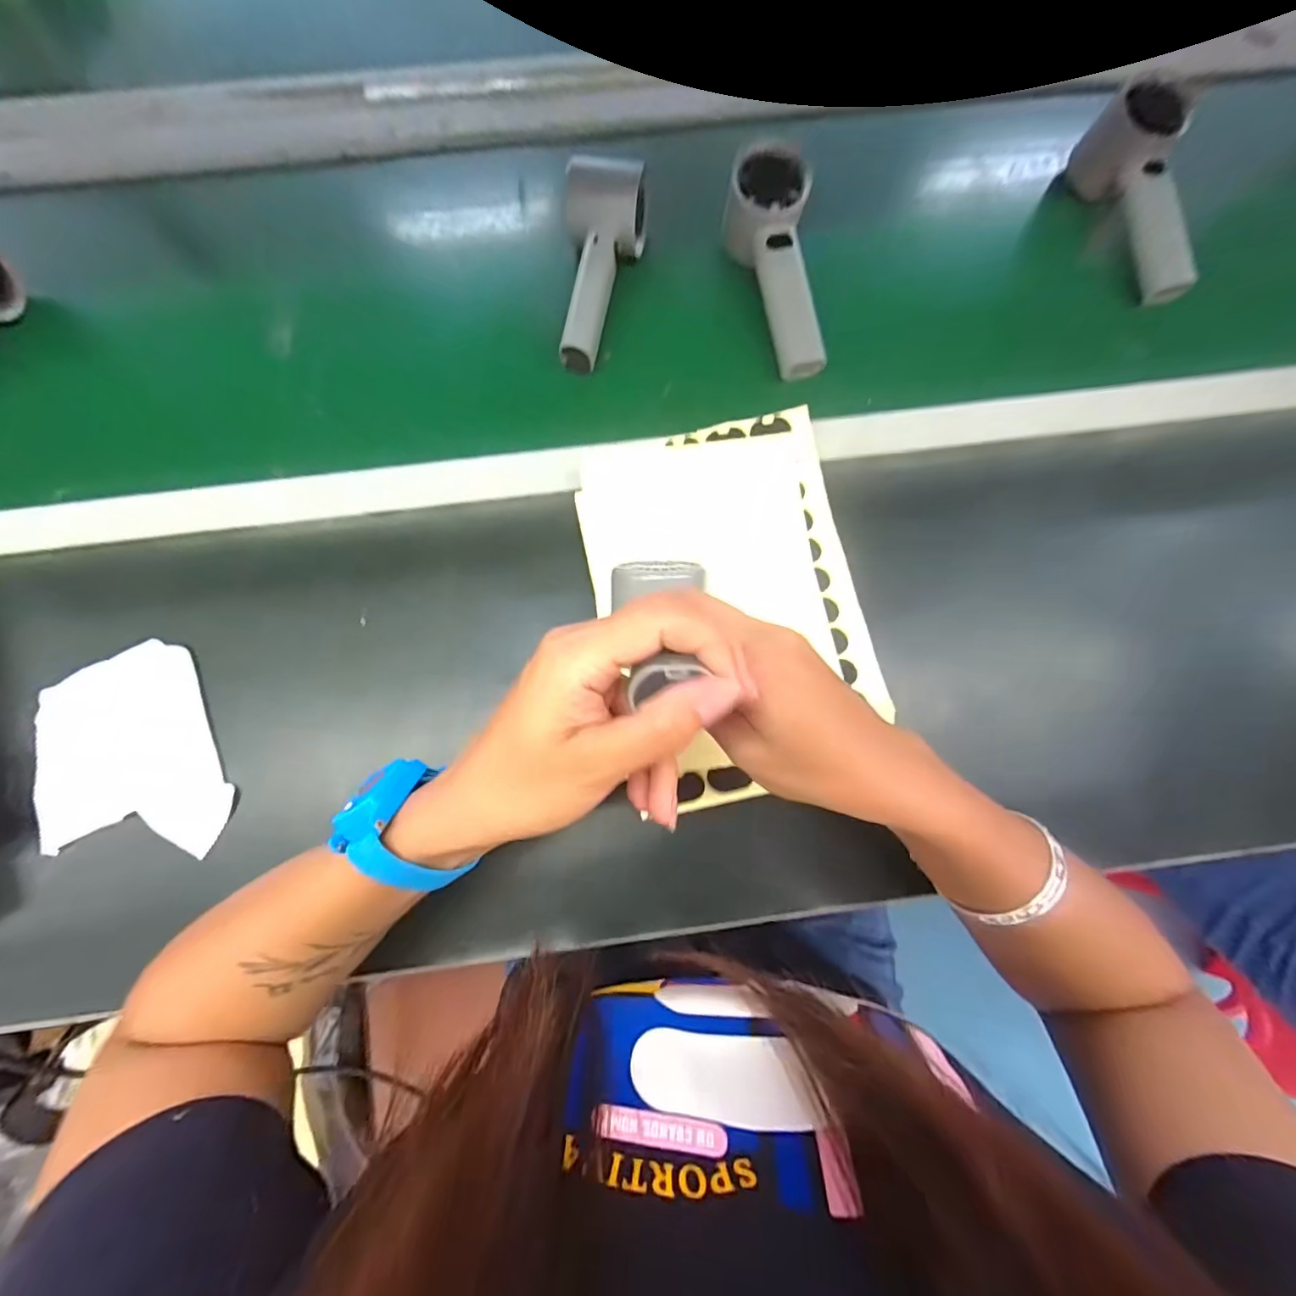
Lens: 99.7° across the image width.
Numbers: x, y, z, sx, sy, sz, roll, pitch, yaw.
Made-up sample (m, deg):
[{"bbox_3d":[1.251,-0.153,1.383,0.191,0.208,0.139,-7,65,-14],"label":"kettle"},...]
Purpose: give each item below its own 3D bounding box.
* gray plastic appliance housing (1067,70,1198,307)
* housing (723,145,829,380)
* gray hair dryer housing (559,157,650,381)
[{"bbox_3d":[0.383,-0.349,0.419,0.052,0.053,0.154,-4,77,-1],"label":"gray plastic appliance housing"},{"bbox_3d":[0.094,-0.276,0.405,0.054,0.066,0.155,-7,77,-1],"label":"housing"},{"bbox_3d":[-0.033,-0.278,0.407,0.056,0.062,0.139,2,77,1],"label":"gray hair dryer housing"}]

